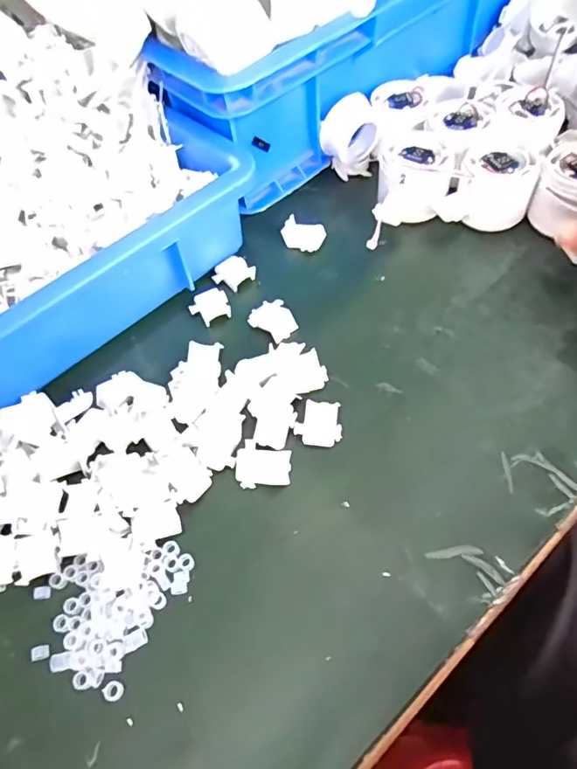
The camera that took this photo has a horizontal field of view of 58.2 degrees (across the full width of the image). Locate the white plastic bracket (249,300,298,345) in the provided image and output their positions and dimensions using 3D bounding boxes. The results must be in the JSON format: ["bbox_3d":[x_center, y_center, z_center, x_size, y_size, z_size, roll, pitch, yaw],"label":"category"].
[{"bbox_3d":[-0.011,-0.049,0.393,0.028,0.004,0.035,-39,62,-18],"label":"white plastic bracket"}]

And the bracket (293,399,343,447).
[{"bbox_3d":[0.021,0.025,0.343,0.030,0.004,0.031,6,58,9],"label":"bracket"}]

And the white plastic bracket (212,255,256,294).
[{"bbox_3d":[-0.045,-0.092,0.424,0.030,0.007,0.030,-37,62,-17],"label":"white plastic bracket"}]

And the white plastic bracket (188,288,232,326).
[{"bbox_3d":[-0.061,-0.061,0.407,0.029,0.004,0.031,-23,59,-10],"label":"white plastic bracket"}]

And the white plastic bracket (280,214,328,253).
[{"bbox_3d":[0.013,-0.128,0.440,0.036,0.010,0.027,14,60,13],"label":"white plastic bracket"}]

